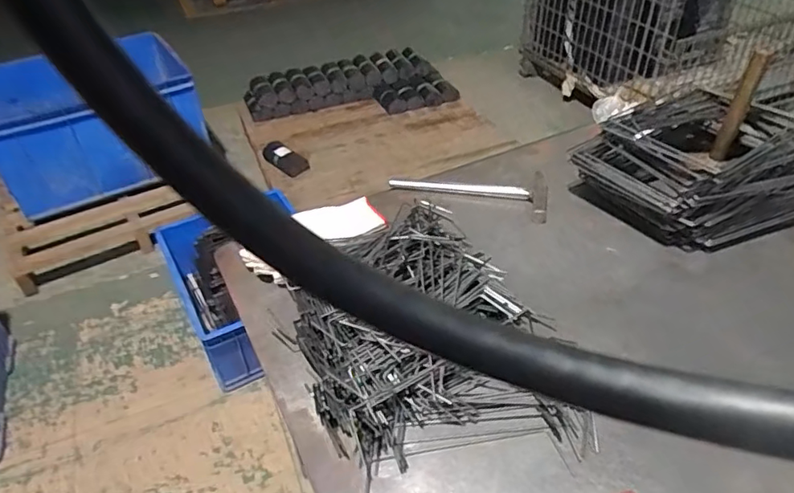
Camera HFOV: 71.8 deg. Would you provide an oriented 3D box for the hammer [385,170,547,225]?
[{"bbox_3d":[0.127,-0.104,0.945,0.273,0.037,0.098,16,44,20],"label":"hammer"}]

